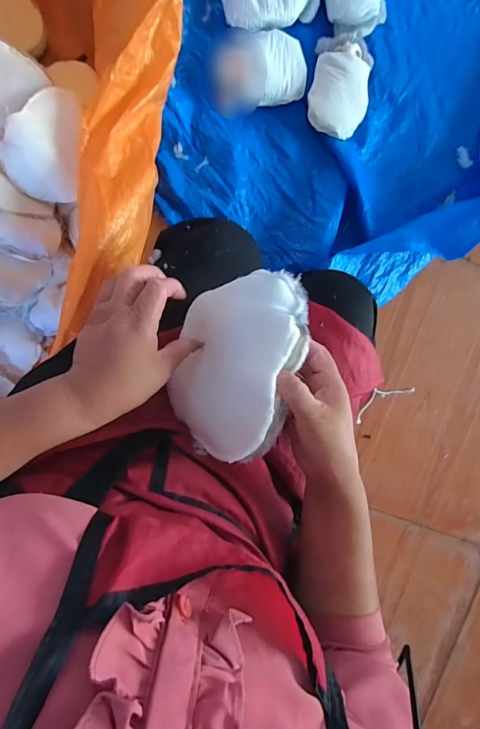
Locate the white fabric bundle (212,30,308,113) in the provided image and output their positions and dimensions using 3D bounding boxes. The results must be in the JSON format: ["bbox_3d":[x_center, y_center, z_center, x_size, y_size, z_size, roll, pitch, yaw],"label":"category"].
[{"bbox_3d":[0.040,-0.580,0.740,0.175,0.047,0.114,-11,94,-4],"label":"white fabric bundle"}]

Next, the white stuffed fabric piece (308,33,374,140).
[{"bbox_3d":[0.204,-0.561,0.761,0.122,0.057,0.185,11,95,-5],"label":"white stuffed fabric piece"}]

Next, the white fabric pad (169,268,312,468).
[{"bbox_3d":[-0.007,-0.004,0.373,0.133,0.030,0.178,21,99,39],"label":"white fabric pad"}]

